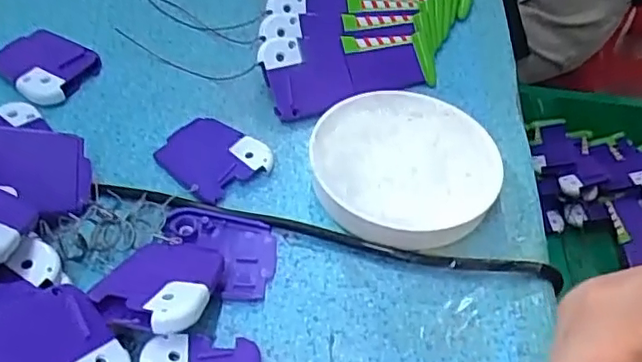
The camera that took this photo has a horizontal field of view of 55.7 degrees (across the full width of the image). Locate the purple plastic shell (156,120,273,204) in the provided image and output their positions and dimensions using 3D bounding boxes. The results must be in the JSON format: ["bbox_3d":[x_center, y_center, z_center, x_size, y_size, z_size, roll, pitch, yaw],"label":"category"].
[{"bbox_3d":[-0.064,-0.017,0.363,0.051,0.008,0.058,-31,59,-28],"label":"purple plastic shell"}]

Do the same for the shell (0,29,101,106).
[{"bbox_3d":[-0.185,-0.078,0.406,0.062,0.014,0.051,28,52,17],"label":"shell"}]

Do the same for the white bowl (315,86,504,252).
[{"bbox_3d":[0.047,-0.007,0.353,0.107,0.026,0.100,3,49,-3],"label":"white bowl"}]

